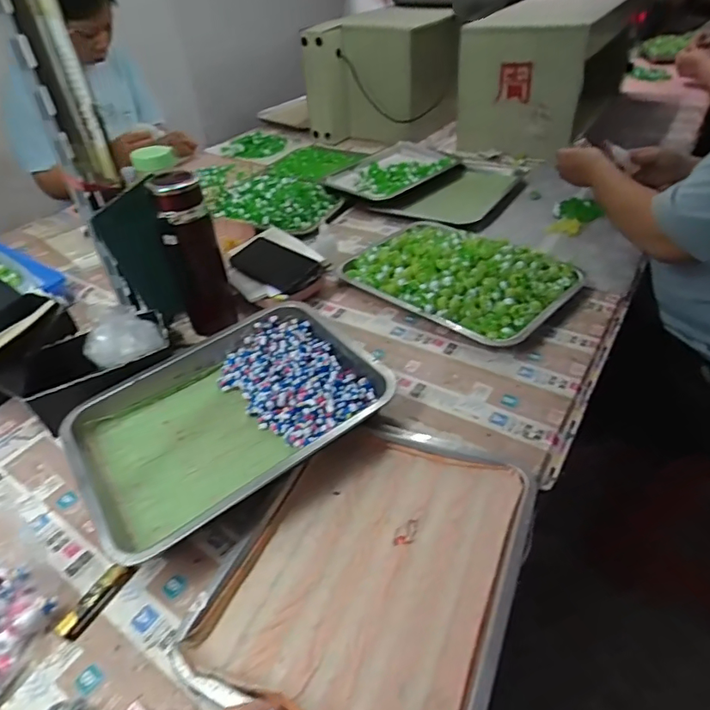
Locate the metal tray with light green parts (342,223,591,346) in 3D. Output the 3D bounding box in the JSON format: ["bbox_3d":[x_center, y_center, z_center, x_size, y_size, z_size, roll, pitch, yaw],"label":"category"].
[{"bbox_3d":[0.159,-0.142,0.803,0.219,0.049,0.345,-35,49,-30],"label":"metal tray with light green parts"}]

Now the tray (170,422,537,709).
[{"bbox_3d":[0.018,0.195,0.480,0.254,0.031,0.308,15,44,21],"label":"tray"}]

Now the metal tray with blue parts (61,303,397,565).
[{"bbox_3d":[-0.159,0.067,0.628,0.347,0.056,0.272,-29,46,-25],"label":"metal tray with blue parts"}]

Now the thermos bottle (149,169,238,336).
[{"bbox_3d":[-0.224,-0.137,0.710,0.080,0.221,0.056,-17,42,-14],"label":"thermos bottle"}]

